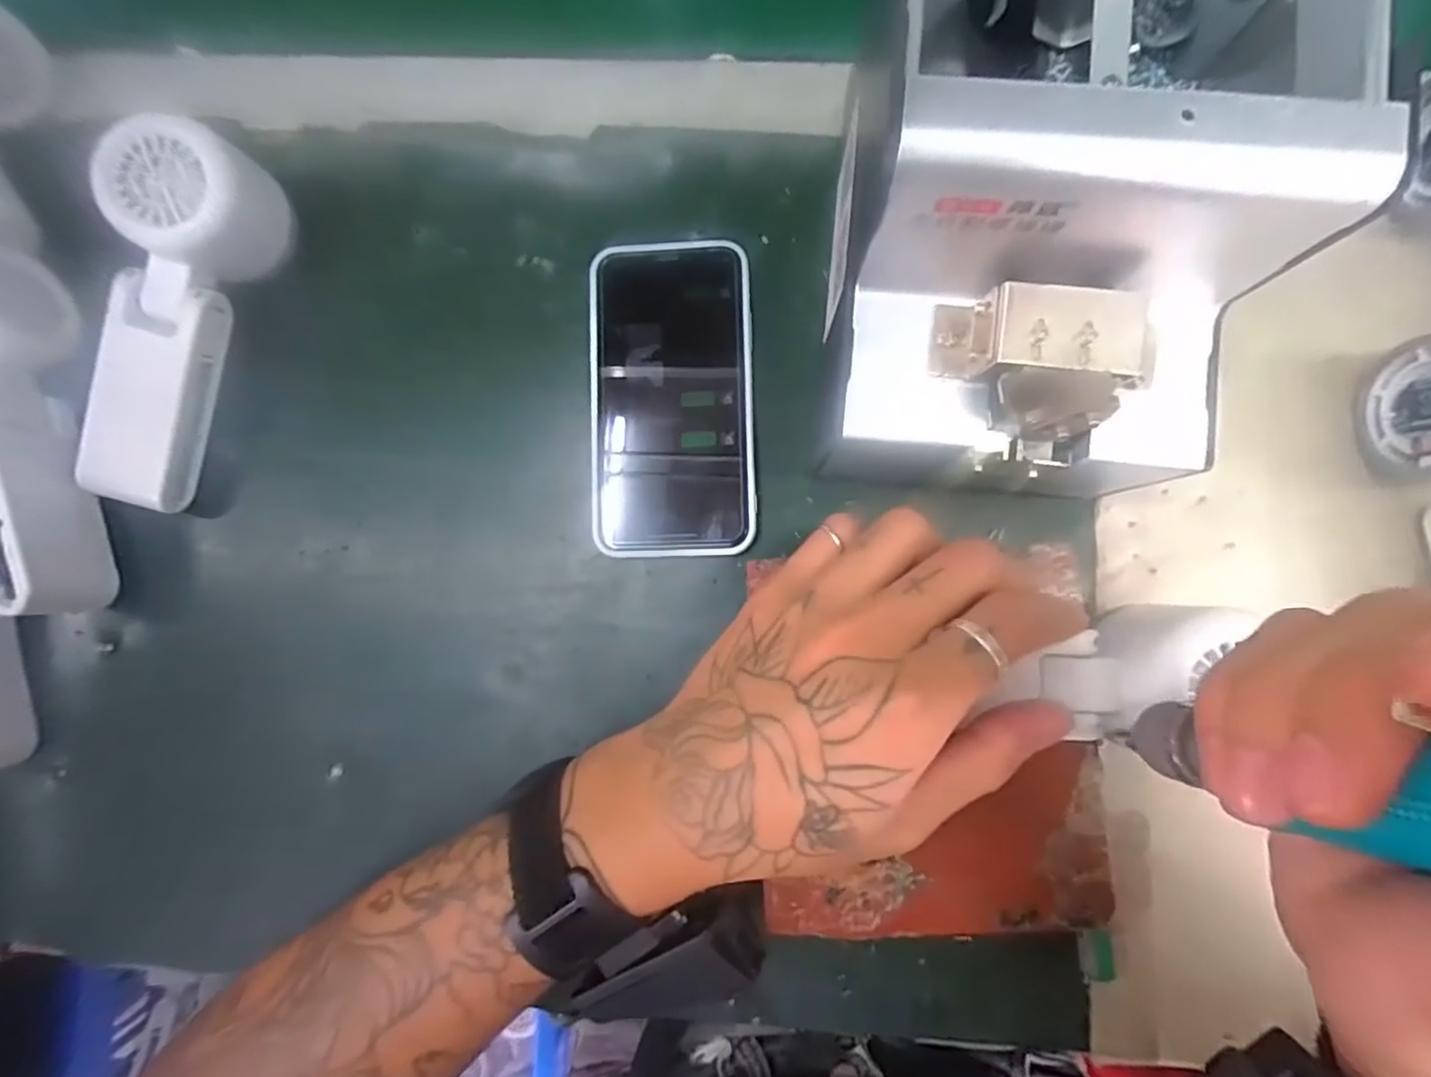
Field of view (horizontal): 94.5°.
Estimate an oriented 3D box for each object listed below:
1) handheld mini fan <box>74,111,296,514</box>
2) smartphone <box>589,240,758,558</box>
[{"bbox_3d":[-0.238,-0.094,0.287,0.046,0.053,0.158,15,86,4],"label":"handheld mini fan"},{"bbox_3d":[-0.020,-0.065,0.304,0.074,0.012,0.144,-1,85,3],"label":"smartphone"}]

